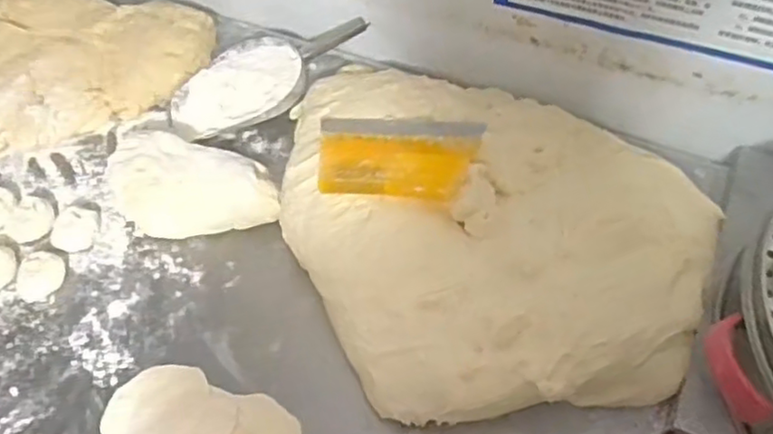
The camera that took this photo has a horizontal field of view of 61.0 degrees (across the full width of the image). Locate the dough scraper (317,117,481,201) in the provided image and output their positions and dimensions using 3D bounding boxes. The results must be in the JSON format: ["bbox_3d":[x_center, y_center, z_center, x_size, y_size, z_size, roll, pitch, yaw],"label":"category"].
[{"bbox_3d":[0.013,-0.073,0.774,0.184,0.012,0.124,5,54,7],"label":"dough scraper"}]

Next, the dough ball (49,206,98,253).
[{"bbox_3d":[-0.397,0.018,0.836,0.051,0.032,0.054,-2,54,2],"label":"dough ball"}]

